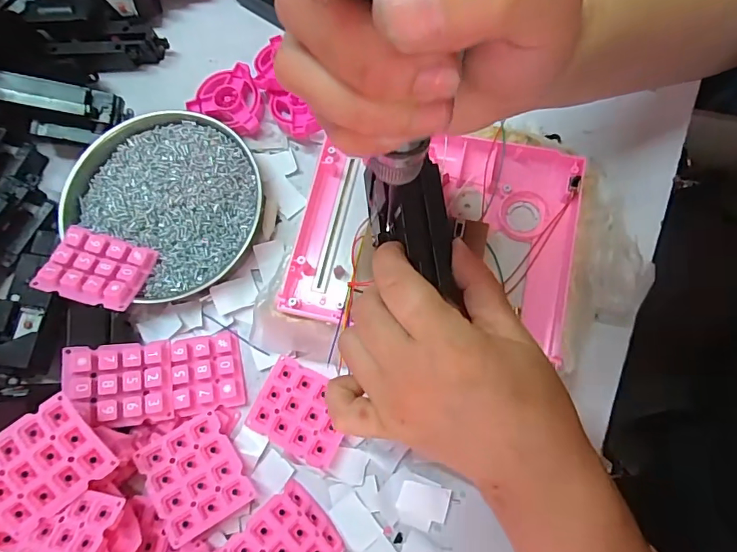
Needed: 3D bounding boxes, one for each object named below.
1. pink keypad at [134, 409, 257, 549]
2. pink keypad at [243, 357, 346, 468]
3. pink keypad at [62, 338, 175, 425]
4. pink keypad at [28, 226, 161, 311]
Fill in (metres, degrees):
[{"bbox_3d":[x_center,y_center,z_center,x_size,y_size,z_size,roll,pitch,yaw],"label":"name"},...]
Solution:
[{"bbox_3d":[-0.103,0.117,0.271,0.050,0.005,0.061,-26,72,-23],"label":"pink keypad"},{"bbox_3d":[-0.041,0.084,0.288,0.058,0.007,0.048,24,79,8],"label":"pink keypad"},{"bbox_3d":[-0.149,0.064,0.275,0.057,0.010,0.049,-2,71,-27],"label":"pink keypad"},{"bbox_3d":[-0.174,-0.006,0.296,0.055,0.008,0.049,18,57,-8],"label":"pink keypad"}]

